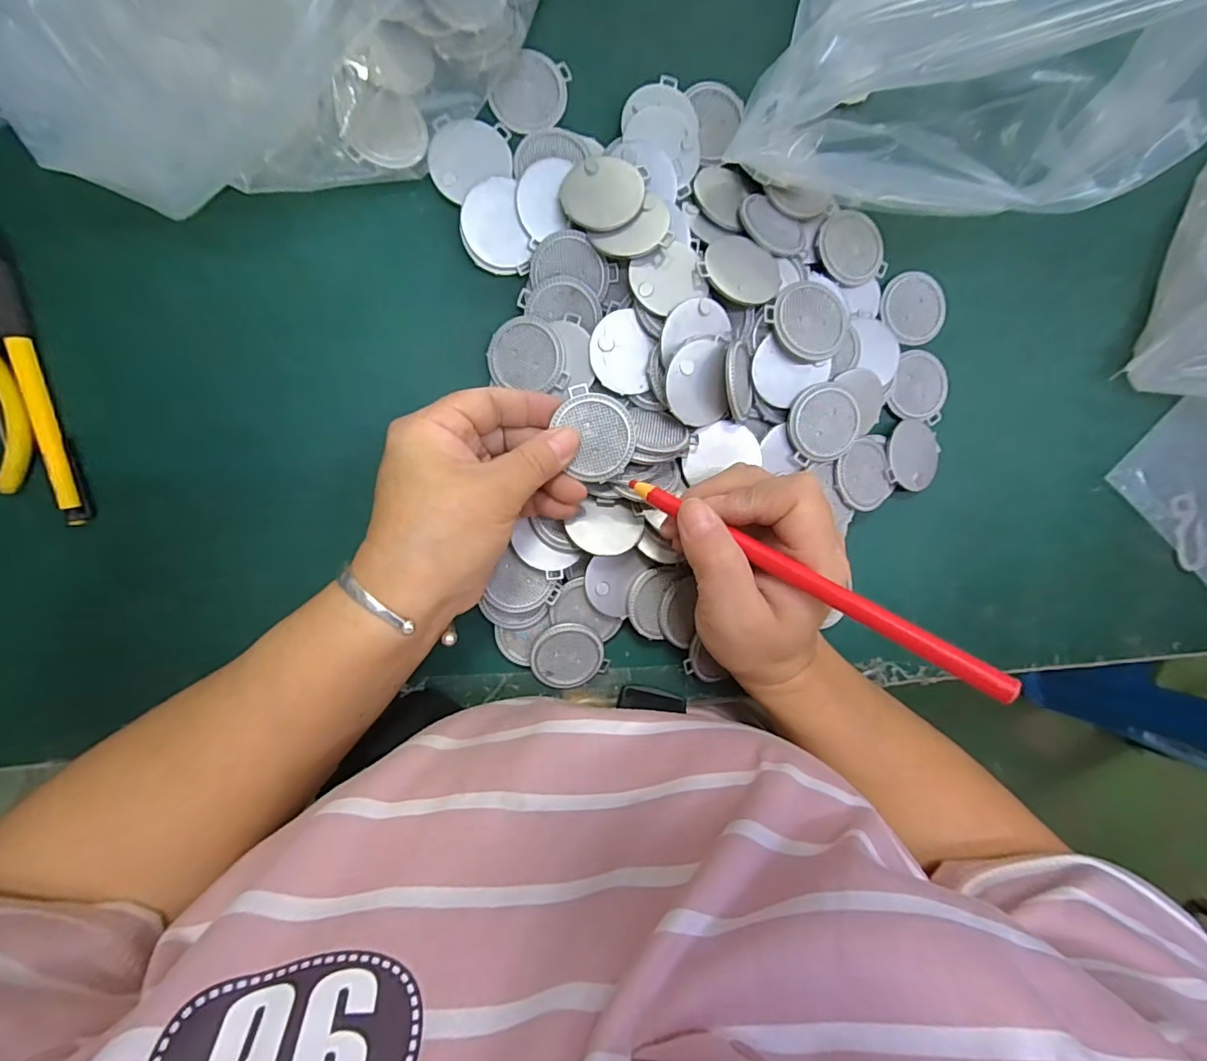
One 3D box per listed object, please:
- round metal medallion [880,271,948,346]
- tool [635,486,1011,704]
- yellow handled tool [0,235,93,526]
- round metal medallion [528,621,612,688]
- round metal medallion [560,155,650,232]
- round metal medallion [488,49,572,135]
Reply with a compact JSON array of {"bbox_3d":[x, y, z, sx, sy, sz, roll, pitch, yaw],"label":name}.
[{"bbox_3d":[0.181,-0.129,0.315,0.037,0.004,0.041,-39,97,-2],"label":"round metal medallion"},{"bbox_3d":[0.076,0.016,0.214,0.159,0.008,0.009,32,90,26],"label":"tool"},{"bbox_3d":[-0.271,-0.072,0.257,0.012,0.006,0.140,-13,95,-5],"label":"yellow handled tool"},{"bbox_3d":[-0.019,0.069,0.297,0.038,0.004,0.039,-3,110,-9],"label":"round metal medallion"},{"bbox_3d":[0.000,-0.167,0.265,0.038,0.006,0.040,0,94,-6],"label":"round metal medallion"},{"bbox_3d":[-0.038,-0.225,0.278,0.037,0.004,0.039,0,94,-6],"label":"round metal medallion"}]

